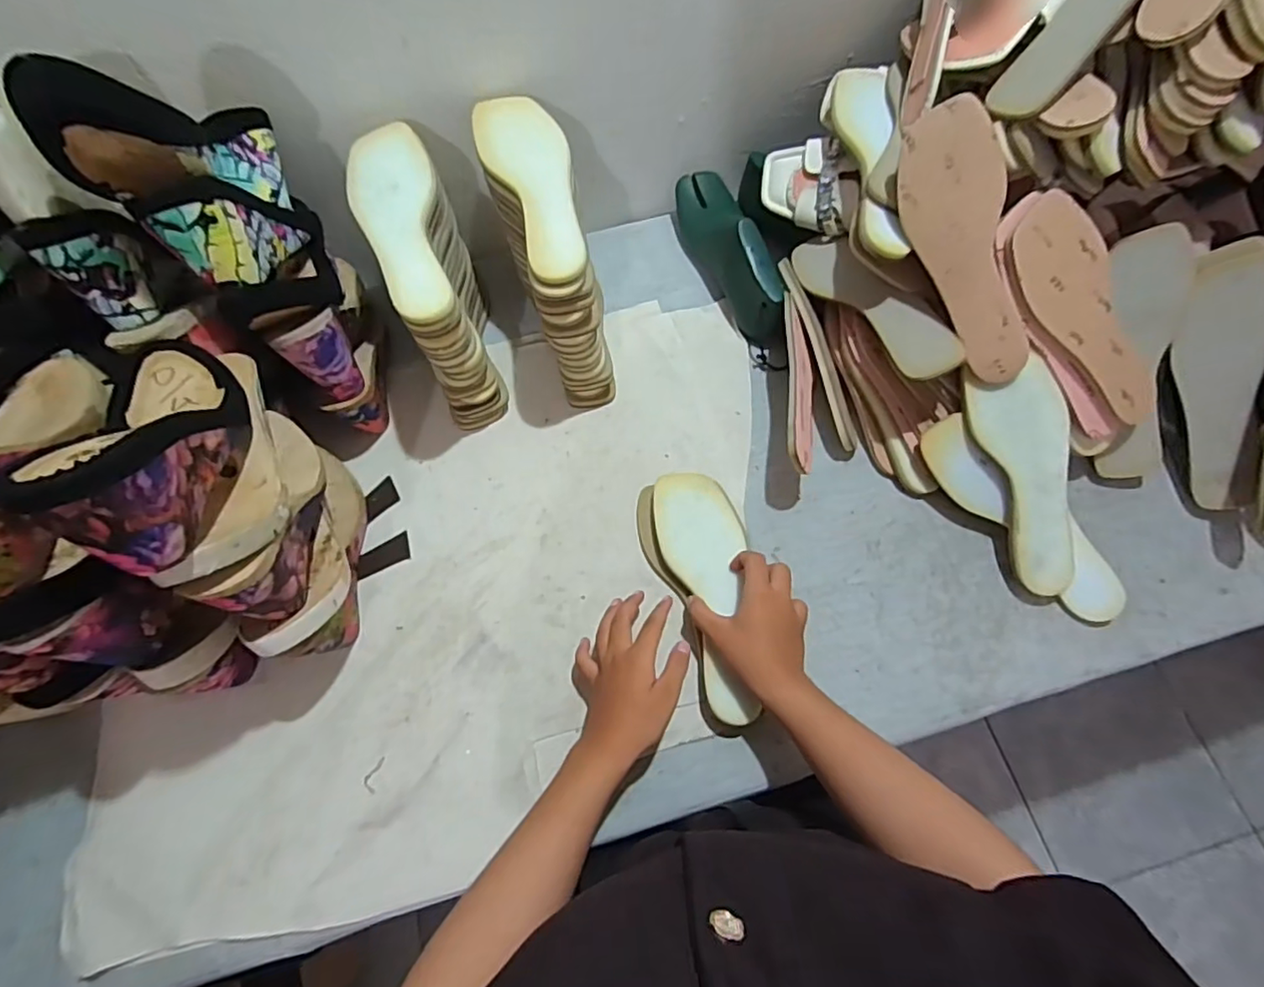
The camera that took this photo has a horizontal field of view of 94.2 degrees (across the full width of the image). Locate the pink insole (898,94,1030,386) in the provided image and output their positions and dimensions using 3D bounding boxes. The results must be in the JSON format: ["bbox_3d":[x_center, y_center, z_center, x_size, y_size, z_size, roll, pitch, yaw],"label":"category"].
[{"bbox_3d":[0.303,-0.220,0.538,0.081,0.008,0.244,-13,103,16],"label":"pink insole"}]

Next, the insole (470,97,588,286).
[{"bbox_3d":[-0.091,-0.296,0.557,0.077,0.010,0.238,-19,69,-6],"label":"insole"}]

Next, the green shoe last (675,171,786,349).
[{"bbox_3d":[0.121,-0.293,0.714,0.078,0.092,0.253,-14,68,-5],"label":"green shoe last"}]

